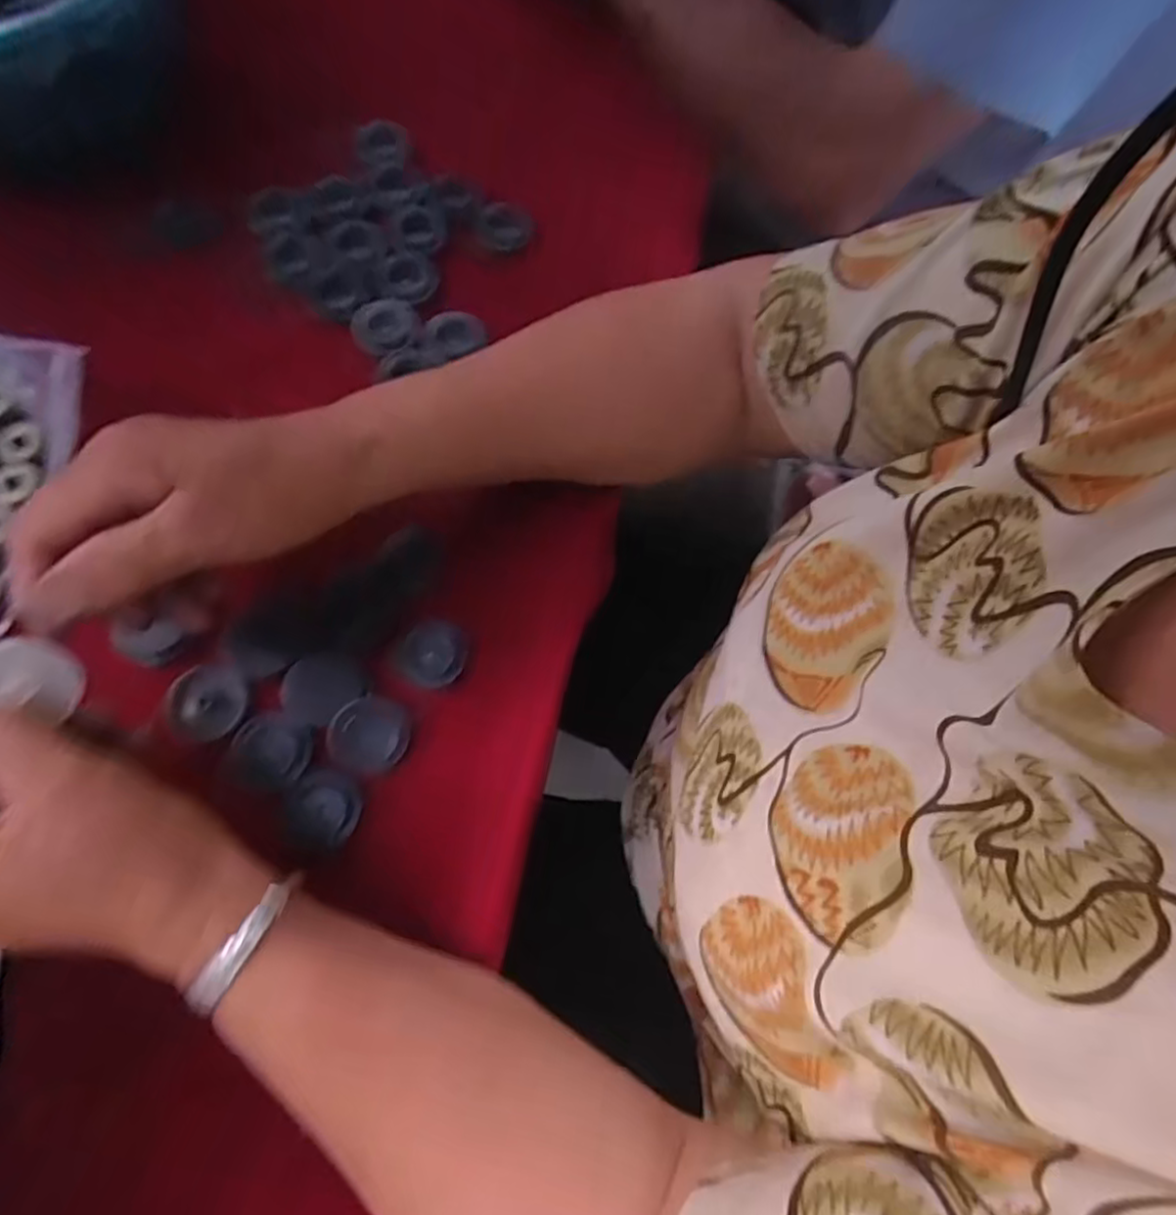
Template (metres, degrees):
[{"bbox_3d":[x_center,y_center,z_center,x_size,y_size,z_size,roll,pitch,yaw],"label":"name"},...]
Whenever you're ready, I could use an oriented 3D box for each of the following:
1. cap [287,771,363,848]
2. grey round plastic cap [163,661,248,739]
[{"bbox_3d":[-0.115,0.088,0.294,0.029,0.005,0.029,2,72,-6],"label":"cap"},{"bbox_3d":[-0.173,0.042,0.305,0.030,0.011,0.034,26,71,2],"label":"grey round plastic cap"}]

